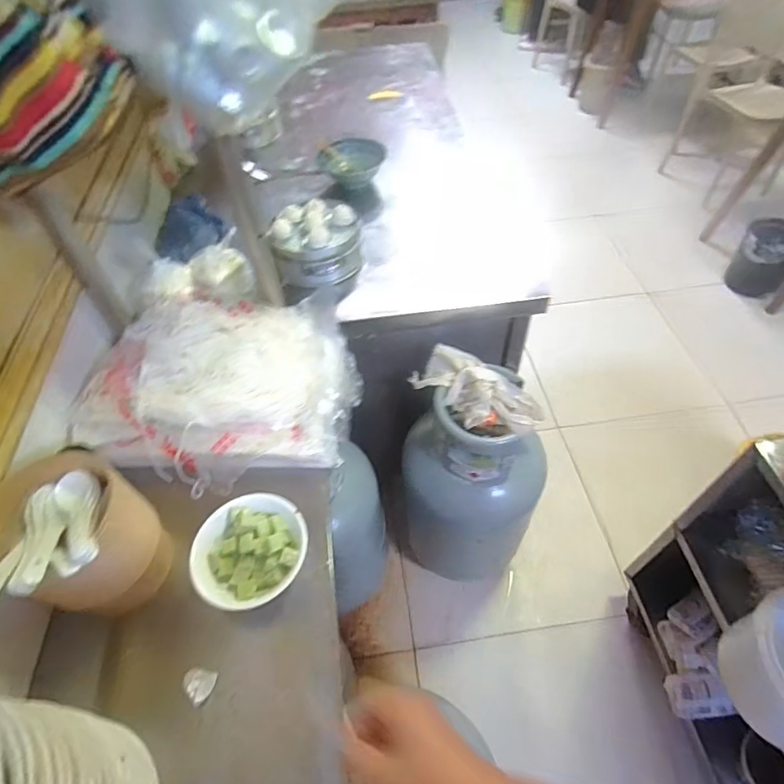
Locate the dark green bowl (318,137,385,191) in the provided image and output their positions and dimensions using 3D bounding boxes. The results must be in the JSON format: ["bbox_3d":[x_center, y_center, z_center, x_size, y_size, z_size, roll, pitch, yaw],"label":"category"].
[{"bbox_3d":[-0.091,-0.569,1.221,0.194,0.077,0.149,4,53,6],"label":"dark green bowl"}]

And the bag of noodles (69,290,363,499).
[{"bbox_3d":[-0.248,-0.013,0.759,0.373,0.104,0.318,11,54,12],"label":"bag of noodles"}]

